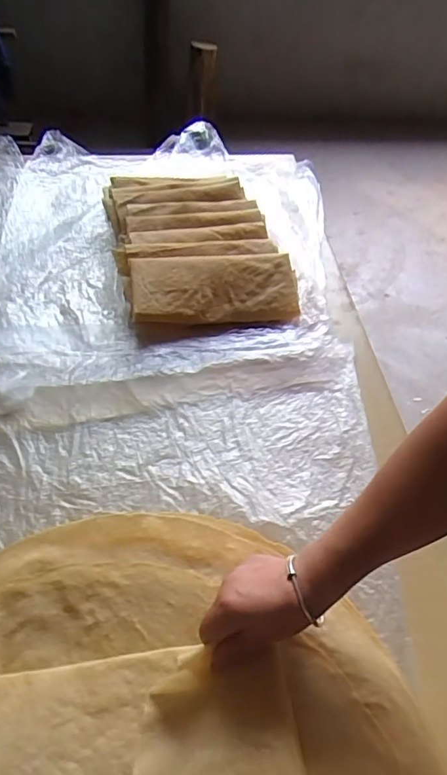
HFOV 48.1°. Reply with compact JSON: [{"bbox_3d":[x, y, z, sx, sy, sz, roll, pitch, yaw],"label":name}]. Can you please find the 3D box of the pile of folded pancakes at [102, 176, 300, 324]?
[{"bbox_3d":[-0.057,-0.278,0.933,0.291,0.075,0.438,-10,51,-11],"label":"pile of folded pancakes"}]

